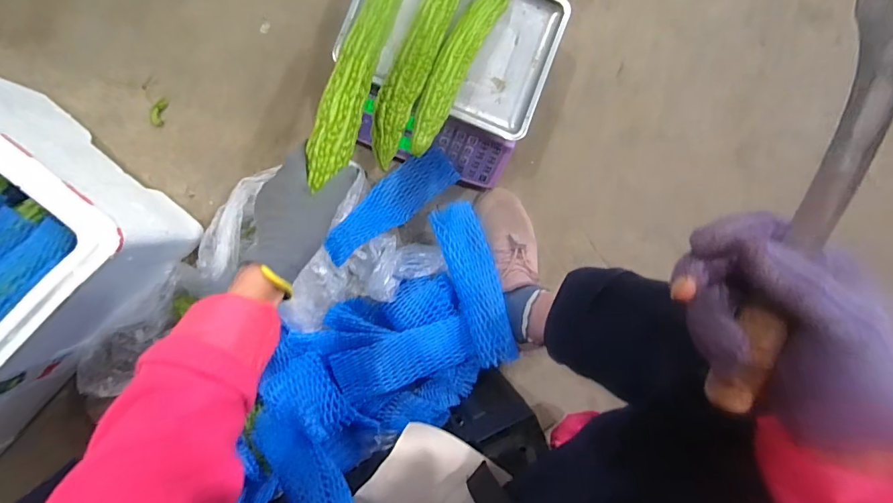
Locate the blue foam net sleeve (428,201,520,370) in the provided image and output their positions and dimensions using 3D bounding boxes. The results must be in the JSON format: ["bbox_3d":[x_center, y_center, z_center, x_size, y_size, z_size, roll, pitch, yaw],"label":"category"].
[{"bbox_3d":[0.044,0.046,0.629,0.068,0.026,0.234,-17,84,-6],"label":"blue foam net sleeve"}]

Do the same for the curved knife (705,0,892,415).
[{"bbox_3d":[0.166,-0.004,0.207,0.022,0.017,0.201,1,114,-8],"label":"curved knife"}]

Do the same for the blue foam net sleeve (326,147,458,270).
[{"bbox_3d":[-0.083,-0.067,0.633,0.225,0.055,0.072,-42,99,-25],"label":"blue foam net sleeve"}]

